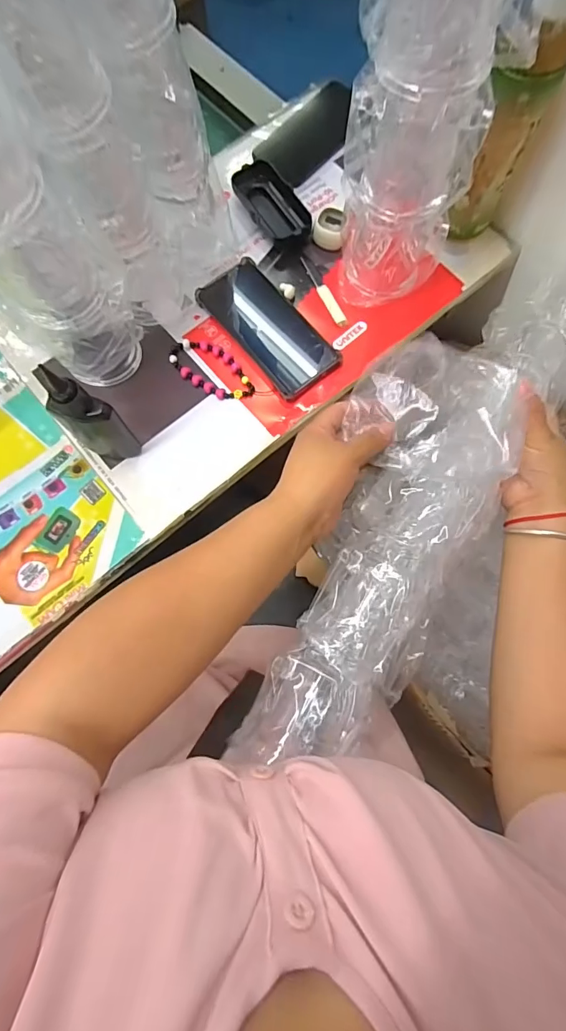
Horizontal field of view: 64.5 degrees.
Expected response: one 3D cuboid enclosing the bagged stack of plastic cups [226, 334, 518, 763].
[{"bbox_3d":[0.085,0.024,0.376,0.140,0.069,0.385,26,80,4],"label":"bagged stack of plastic cups"}]

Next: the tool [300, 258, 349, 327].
[{"bbox_3d":[0.045,-0.251,0.499,0.013,0.007,0.099,-24,77,-5],"label":"tool"}]

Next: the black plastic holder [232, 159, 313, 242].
[{"bbox_3d":[-0.011,-0.356,0.516,0.050,0.021,0.109,-36,78,-8],"label":"black plastic holder"}]

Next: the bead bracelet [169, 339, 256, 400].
[{"bbox_3d":[-0.077,-0.155,0.476,0.098,0.009,0.052,44,80,10],"label":"bead bracelet"}]

